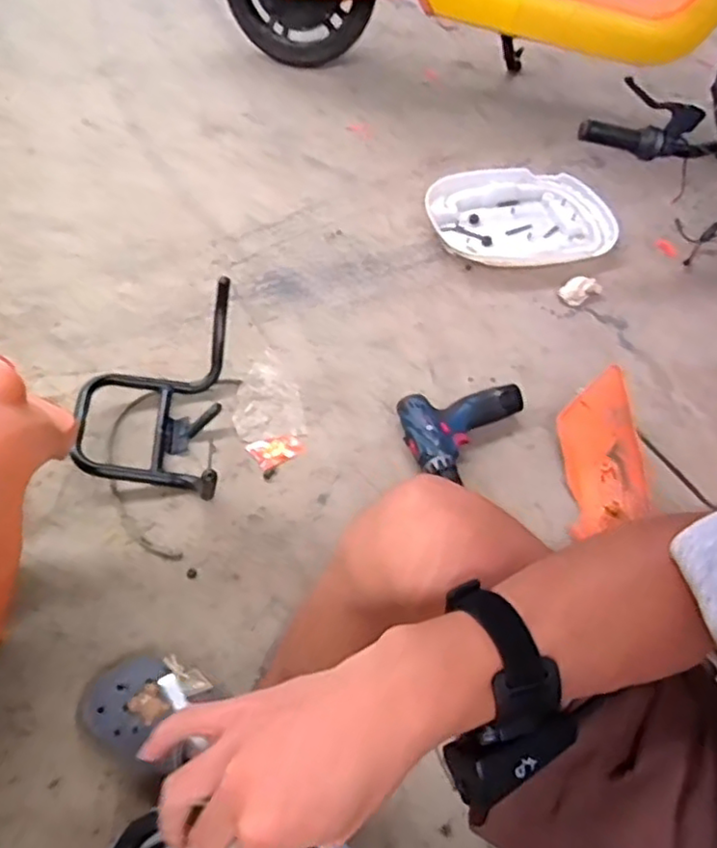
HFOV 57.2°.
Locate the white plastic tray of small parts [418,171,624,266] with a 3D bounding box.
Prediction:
[{"bbox_3d":[0.321,-0.396,1.276,0.355,0.051,0.261,-13,55,-15],"label":"white plastic tray of small parts"}]

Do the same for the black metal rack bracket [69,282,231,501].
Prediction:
[{"bbox_3d":[-0.286,-0.050,0.911,0.203,0.131,0.263,3,53,-3],"label":"black metal rack bracket"}]

